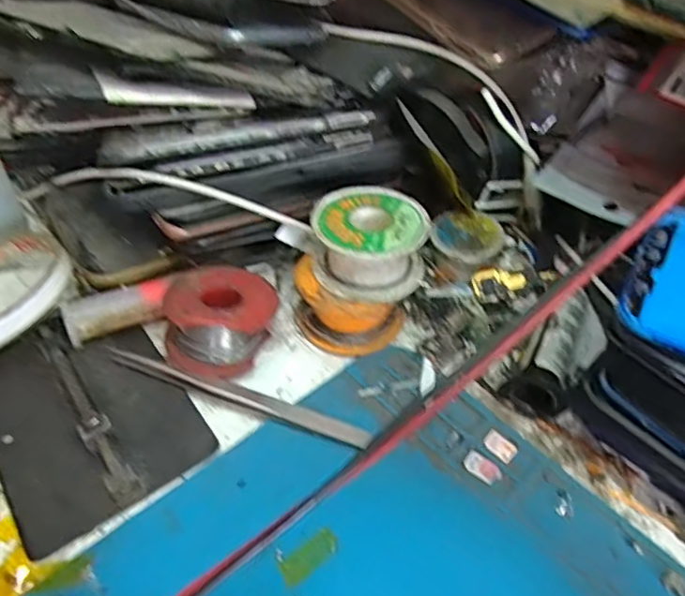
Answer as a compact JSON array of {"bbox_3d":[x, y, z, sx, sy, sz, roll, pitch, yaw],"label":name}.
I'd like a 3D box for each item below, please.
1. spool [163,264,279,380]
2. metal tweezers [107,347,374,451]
[{"bbox_3d":[-0.057,0.010,0.278,0.048,0.032,0.047,0,47,0],"label":"spool"},{"bbox_3d":[-0.049,0.045,0.265,0.127,0.009,0.010,14,48,13],"label":"metal tweezers"}]

